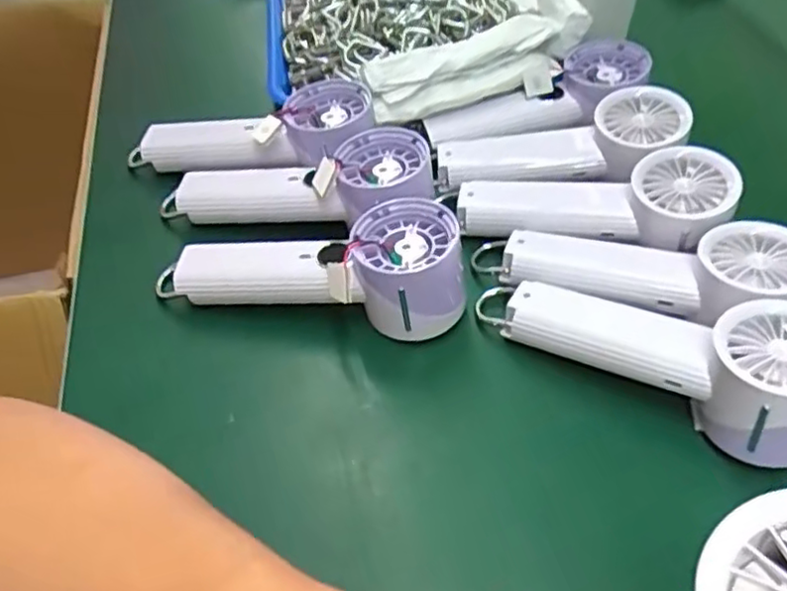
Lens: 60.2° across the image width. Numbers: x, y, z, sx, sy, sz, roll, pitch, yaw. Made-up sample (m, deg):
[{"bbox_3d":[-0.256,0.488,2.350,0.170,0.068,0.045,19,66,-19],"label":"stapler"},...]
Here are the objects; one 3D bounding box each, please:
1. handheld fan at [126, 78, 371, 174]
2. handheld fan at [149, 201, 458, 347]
[{"bbox_3d":[-0.107,-0.116,0.492,0.185,0.037,0.057,-6,47,16],"label":"handheld fan"},{"bbox_3d":[-0.056,-0.021,0.409,0.191,0.050,0.066,4,49,4],"label":"handheld fan"}]

